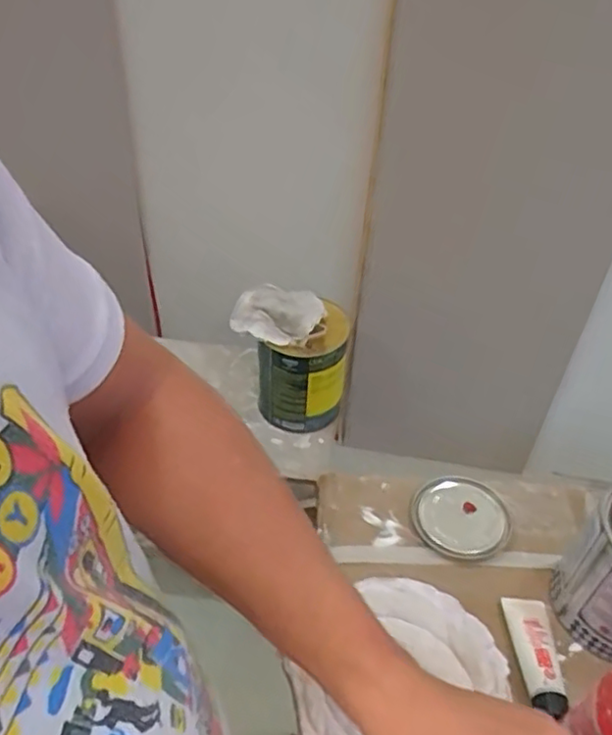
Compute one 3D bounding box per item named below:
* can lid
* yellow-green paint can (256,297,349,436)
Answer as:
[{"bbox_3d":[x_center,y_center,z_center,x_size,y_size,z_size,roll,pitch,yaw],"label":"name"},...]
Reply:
[{"bbox_3d":[0.154,0.148,0.639,0.094,0.014,0.091,2,44,-1],"label":"can lid"},{"bbox_3d":[-0.004,0.001,1.200,0.153,0.203,0.154,2,44,-1],"label":"yellow-green paint can"}]

